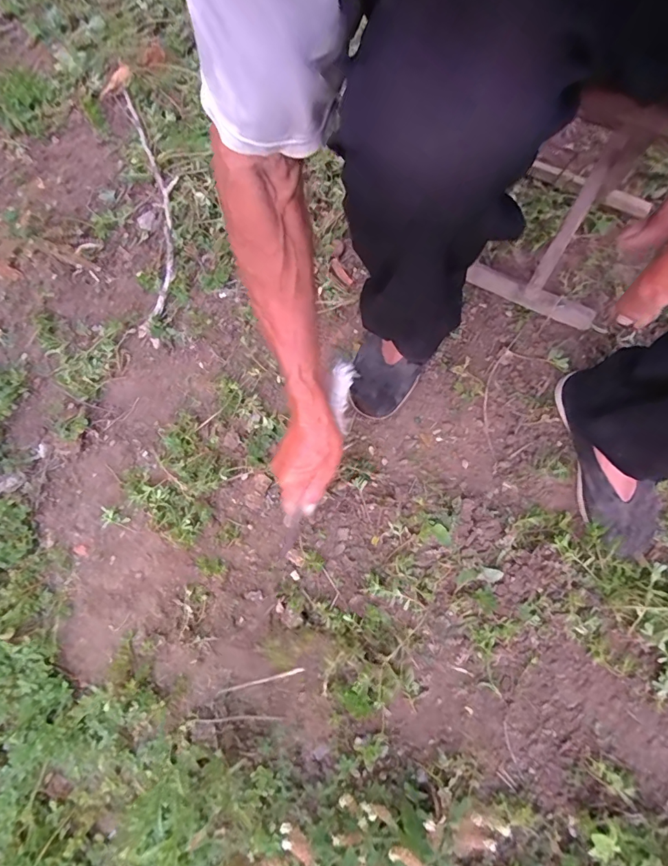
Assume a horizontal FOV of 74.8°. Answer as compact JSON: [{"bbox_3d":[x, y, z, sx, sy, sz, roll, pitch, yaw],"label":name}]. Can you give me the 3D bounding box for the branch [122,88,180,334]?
[{"bbox_3d":[-0.305,-0.386,0.744,0.080,0.017,0.430,-7,85,7],"label":"branch"}]

